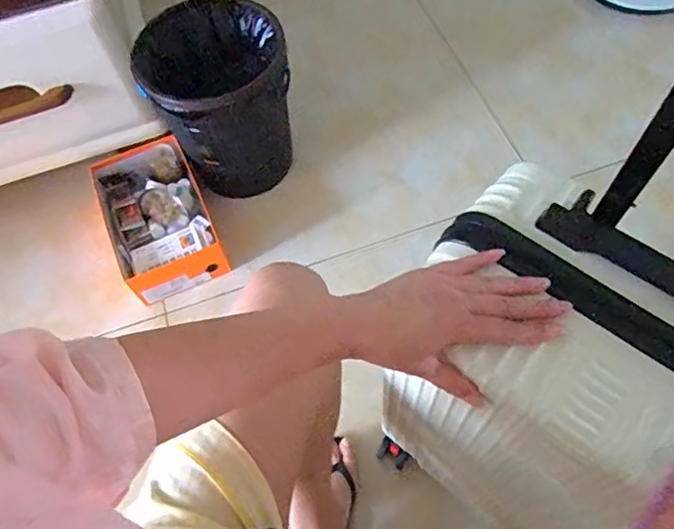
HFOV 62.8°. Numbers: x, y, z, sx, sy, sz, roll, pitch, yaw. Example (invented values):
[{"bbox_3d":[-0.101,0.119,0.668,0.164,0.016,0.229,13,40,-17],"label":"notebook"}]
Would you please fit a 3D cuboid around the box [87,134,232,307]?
[{"bbox_3d":[-0.349,-0.091,1.072,0.189,0.086,0.303,-23,63,-9],"label":"box"}]

